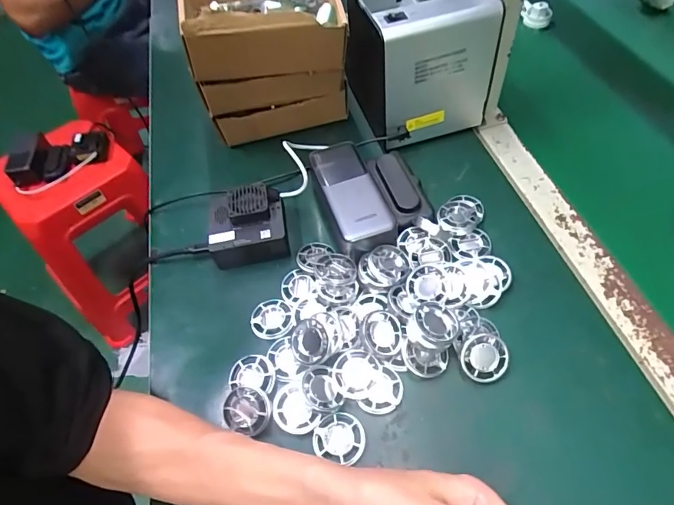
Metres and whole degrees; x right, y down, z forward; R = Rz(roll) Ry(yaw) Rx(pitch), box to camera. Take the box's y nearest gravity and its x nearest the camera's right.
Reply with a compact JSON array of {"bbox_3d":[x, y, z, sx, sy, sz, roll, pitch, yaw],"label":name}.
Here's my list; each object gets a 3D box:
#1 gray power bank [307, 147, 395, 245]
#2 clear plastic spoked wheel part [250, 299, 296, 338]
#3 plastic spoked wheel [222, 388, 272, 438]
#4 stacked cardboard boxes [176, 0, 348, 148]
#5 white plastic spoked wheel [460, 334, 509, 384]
[{"bbox_3d":[0.012,-0.063,0.455,0.051,0.030,0.134,-18,55,-7],"label":"gray power bank"},{"bbox_3d":[-0.059,0.062,0.409,0.041,0.011,0.039,0,55,5],"label":"clear plastic spoked wheel part"},{"bbox_3d":[-0.072,0.125,0.348,0.037,0.005,0.033,14,57,14],"label":"plastic spoked wheel"},{"bbox_3d":[-0.083,-0.250,0.531,0.169,0.146,0.158,-13,55,-3],"label":"stacked cardboard boxes"},{"bbox_3d":[0.121,0.087,0.359,0.037,0.006,0.039,0,88,7],"label":"white plastic spoked wheel"}]

